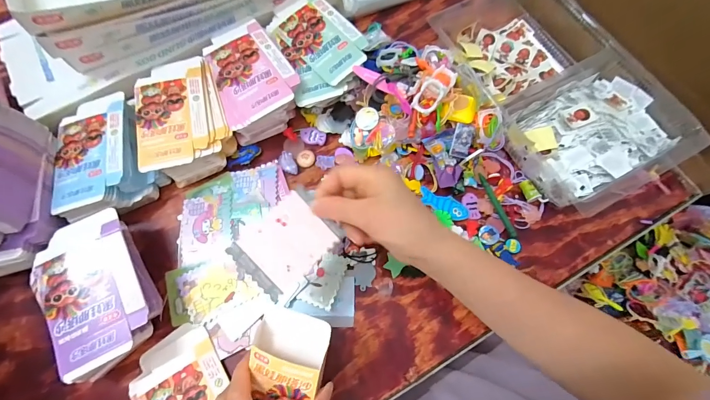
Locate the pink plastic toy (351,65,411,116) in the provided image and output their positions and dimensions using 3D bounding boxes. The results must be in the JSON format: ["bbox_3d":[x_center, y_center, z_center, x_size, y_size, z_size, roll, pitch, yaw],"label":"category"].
[{"bbox_3d":[0.039,-0.147,0.412,0.091,0.008,0.019,35,73,-3],"label":"pink plastic toy"}]

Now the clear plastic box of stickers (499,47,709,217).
[{"bbox_3d":[0.304,-0.092,0.418,0.199,0.052,0.183,-27,73,-10],"label":"clear plastic box of stickers"}]

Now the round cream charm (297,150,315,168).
[{"bbox_3d":[-0.066,-0.056,0.427,0.023,0.004,0.023,-6,71,-3],"label":"round cream charm"}]

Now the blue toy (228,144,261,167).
[{"bbox_3d":[-0.147,-0.058,0.423,0.045,0.007,0.023,-20,72,-8],"label":"blue toy"}]

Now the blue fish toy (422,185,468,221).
[{"bbox_3d":[0.112,0.004,0.403,0.065,0.006,0.028,32,73,10],"label":"blue fish toy"}]

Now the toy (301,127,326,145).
[{"bbox_3d":[-0.058,-0.088,0.438,0.037,0.005,0.022,21,72,6],"label":"toy"}]

